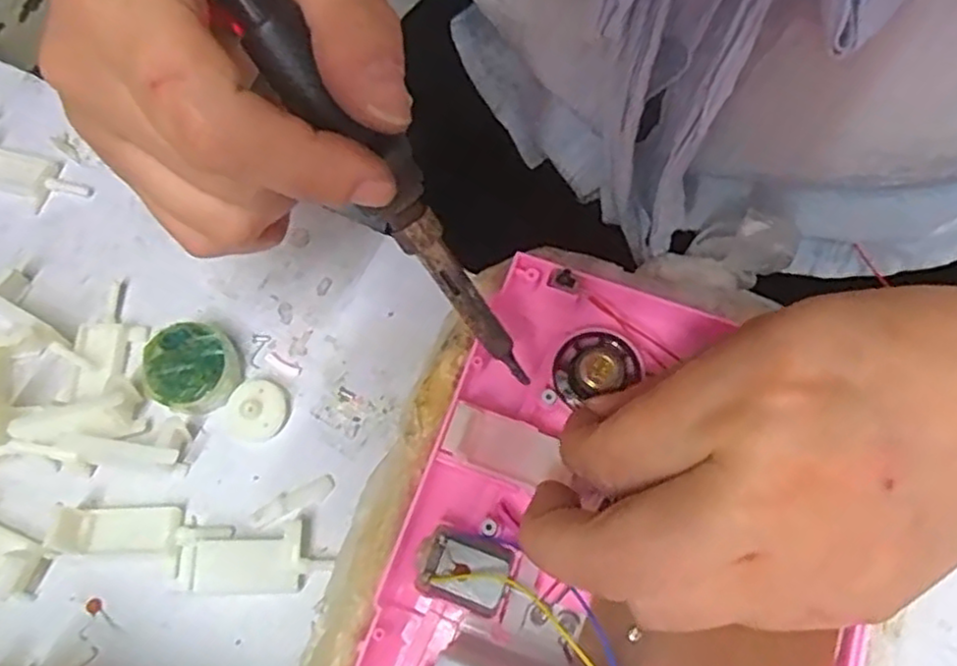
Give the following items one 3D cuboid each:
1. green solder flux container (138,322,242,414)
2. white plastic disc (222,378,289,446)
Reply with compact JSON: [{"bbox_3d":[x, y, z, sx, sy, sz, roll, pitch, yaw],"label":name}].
[{"bbox_3d":[-0.109,0.014,0.268,0.034,0.017,0.032,21,71,10],"label":"green solder flux container"},{"bbox_3d":[-0.084,0.030,0.268,0.022,0.006,0.025,41,76,16],"label":"white plastic disc"}]

